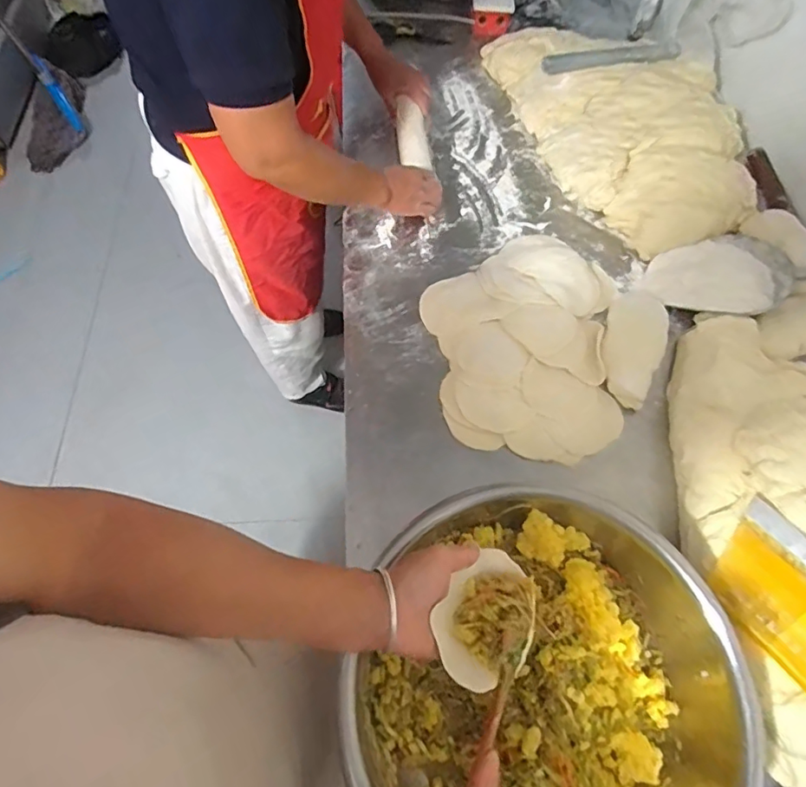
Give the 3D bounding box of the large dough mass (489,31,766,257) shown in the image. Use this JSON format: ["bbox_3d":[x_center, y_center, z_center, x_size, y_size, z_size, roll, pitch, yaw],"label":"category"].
[{"bbox_3d":[0.442,-0.529,1.016,0.383,0.093,0.584,-21,67,-13],"label":"large dough mass"}]

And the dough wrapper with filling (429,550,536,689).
[{"bbox_3d":[0.074,0.192,0.454,0.104,0.042,0.080,-35,71,-18],"label":"dough wrapper with filling"}]

